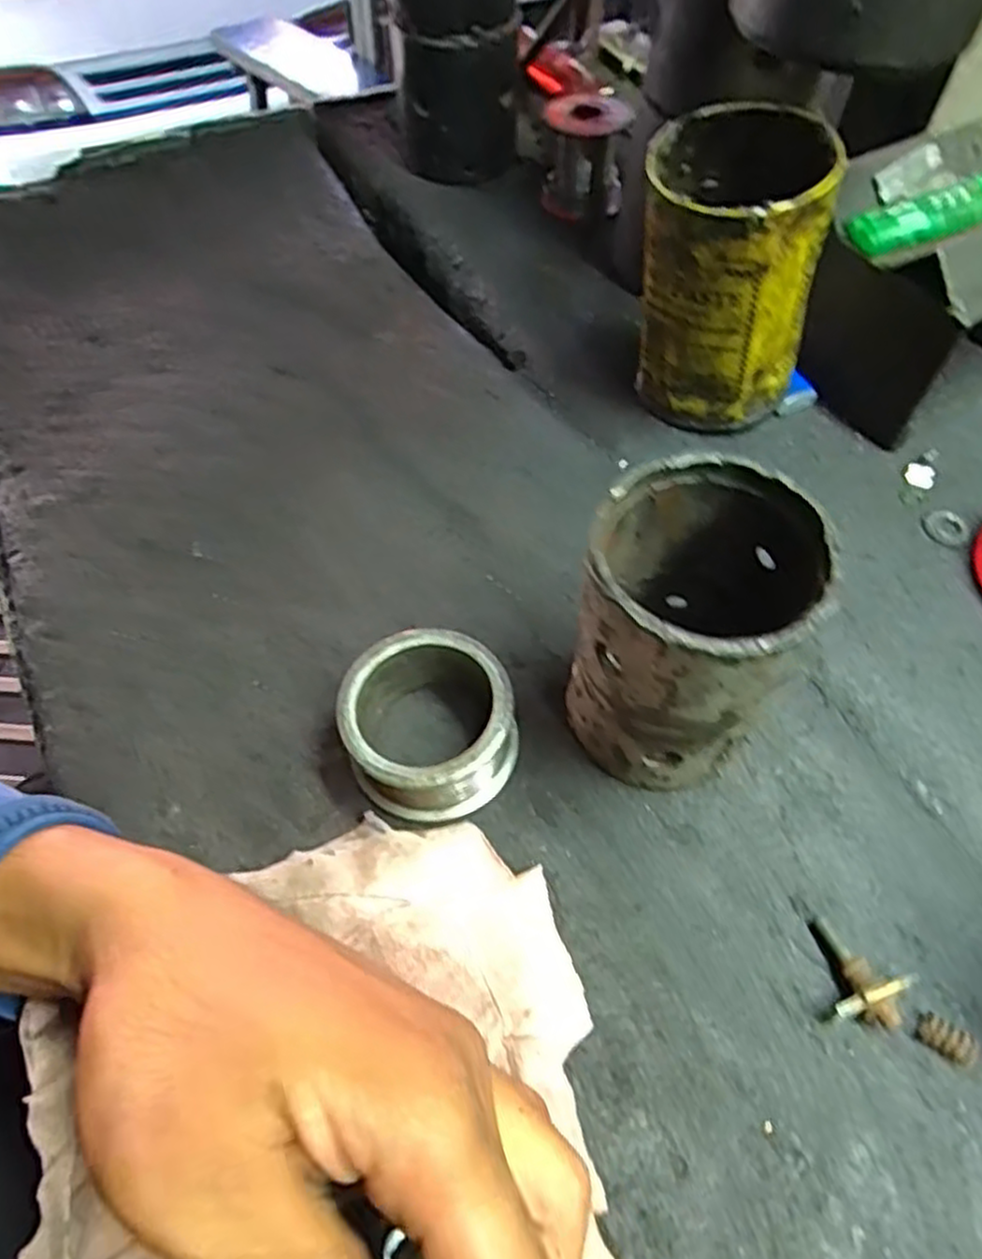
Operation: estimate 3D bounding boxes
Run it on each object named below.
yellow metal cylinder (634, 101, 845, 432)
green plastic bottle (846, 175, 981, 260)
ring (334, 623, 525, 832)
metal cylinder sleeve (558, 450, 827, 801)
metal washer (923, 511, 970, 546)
[{"bbox_3d":[0.105,-0.155,0.343,0.079,0.124,0.080,11,56,8],"label":"yellow metal cylinder"},{"bbox_3d":[0.198,-0.186,0.335,0.075,0.017,0.023,-18,59,-13],"label":"green plastic bottle"},{"bbox_3d":[-0.023,0.036,0.273,0.059,0.036,0.060,0,56,0],"label":"ring"},{"bbox_3d":[0.061,0.006,0.246,0.063,0.111,0.068,0,56,0],"label":"metal cylinder sleeve"},{"bbox_3d":[0.208,-0.047,0.340,0.020,0.004,0.019,0,56,0],"label":"metal washer"}]

